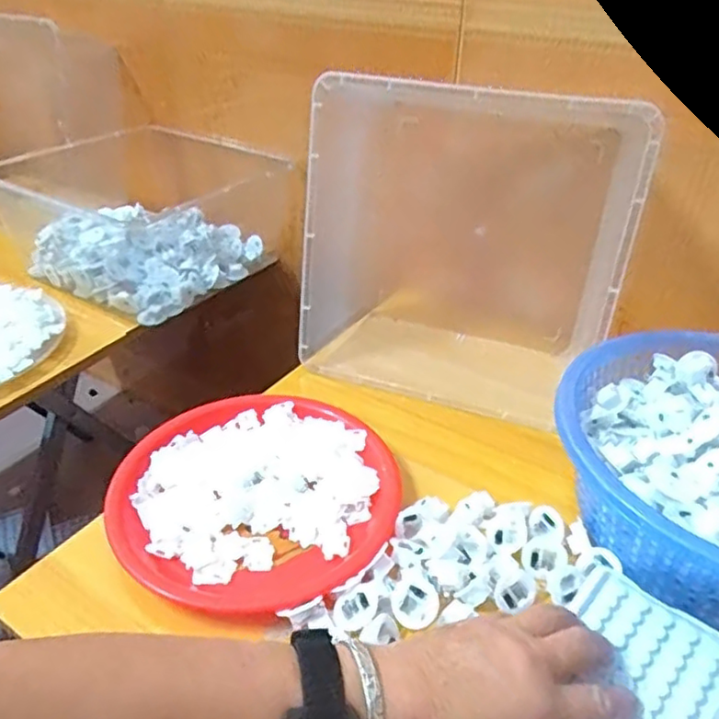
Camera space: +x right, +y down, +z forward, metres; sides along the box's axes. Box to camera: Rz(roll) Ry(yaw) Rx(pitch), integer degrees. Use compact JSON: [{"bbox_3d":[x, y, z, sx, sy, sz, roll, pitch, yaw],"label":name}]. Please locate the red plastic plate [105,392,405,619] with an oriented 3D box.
[{"bbox_3d":[-0.082,0.110,0.520,0.221,0.026,0.222,0,34,0],"label":"red plastic plate"}]

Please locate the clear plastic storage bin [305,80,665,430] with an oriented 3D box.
[{"bbox_3d":[0.102,-0.126,0.651,0.315,0.283,0.207,12,36,17],"label":"clear plastic storage bin"}]

